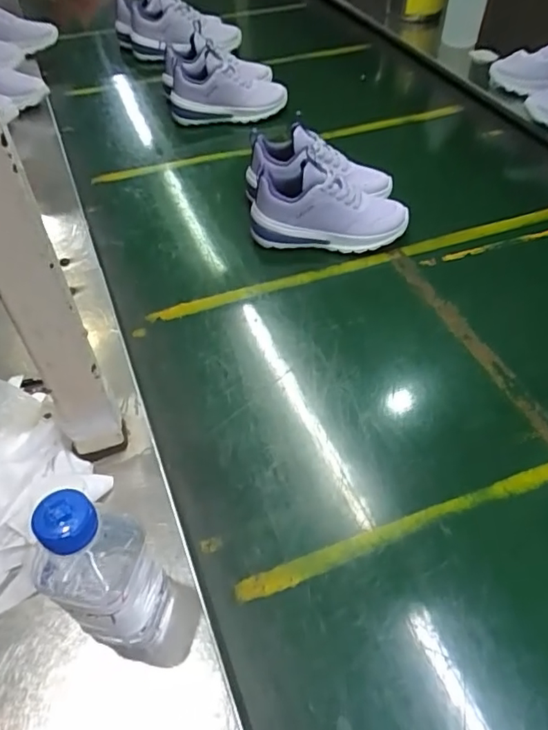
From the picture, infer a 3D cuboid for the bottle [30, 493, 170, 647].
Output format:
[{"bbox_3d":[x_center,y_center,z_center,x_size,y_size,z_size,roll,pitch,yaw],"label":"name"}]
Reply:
[{"bbox_3d":[-0.107,0.136,0.347,0.051,0.161,0.064,24,53,21],"label":"bottle"}]

